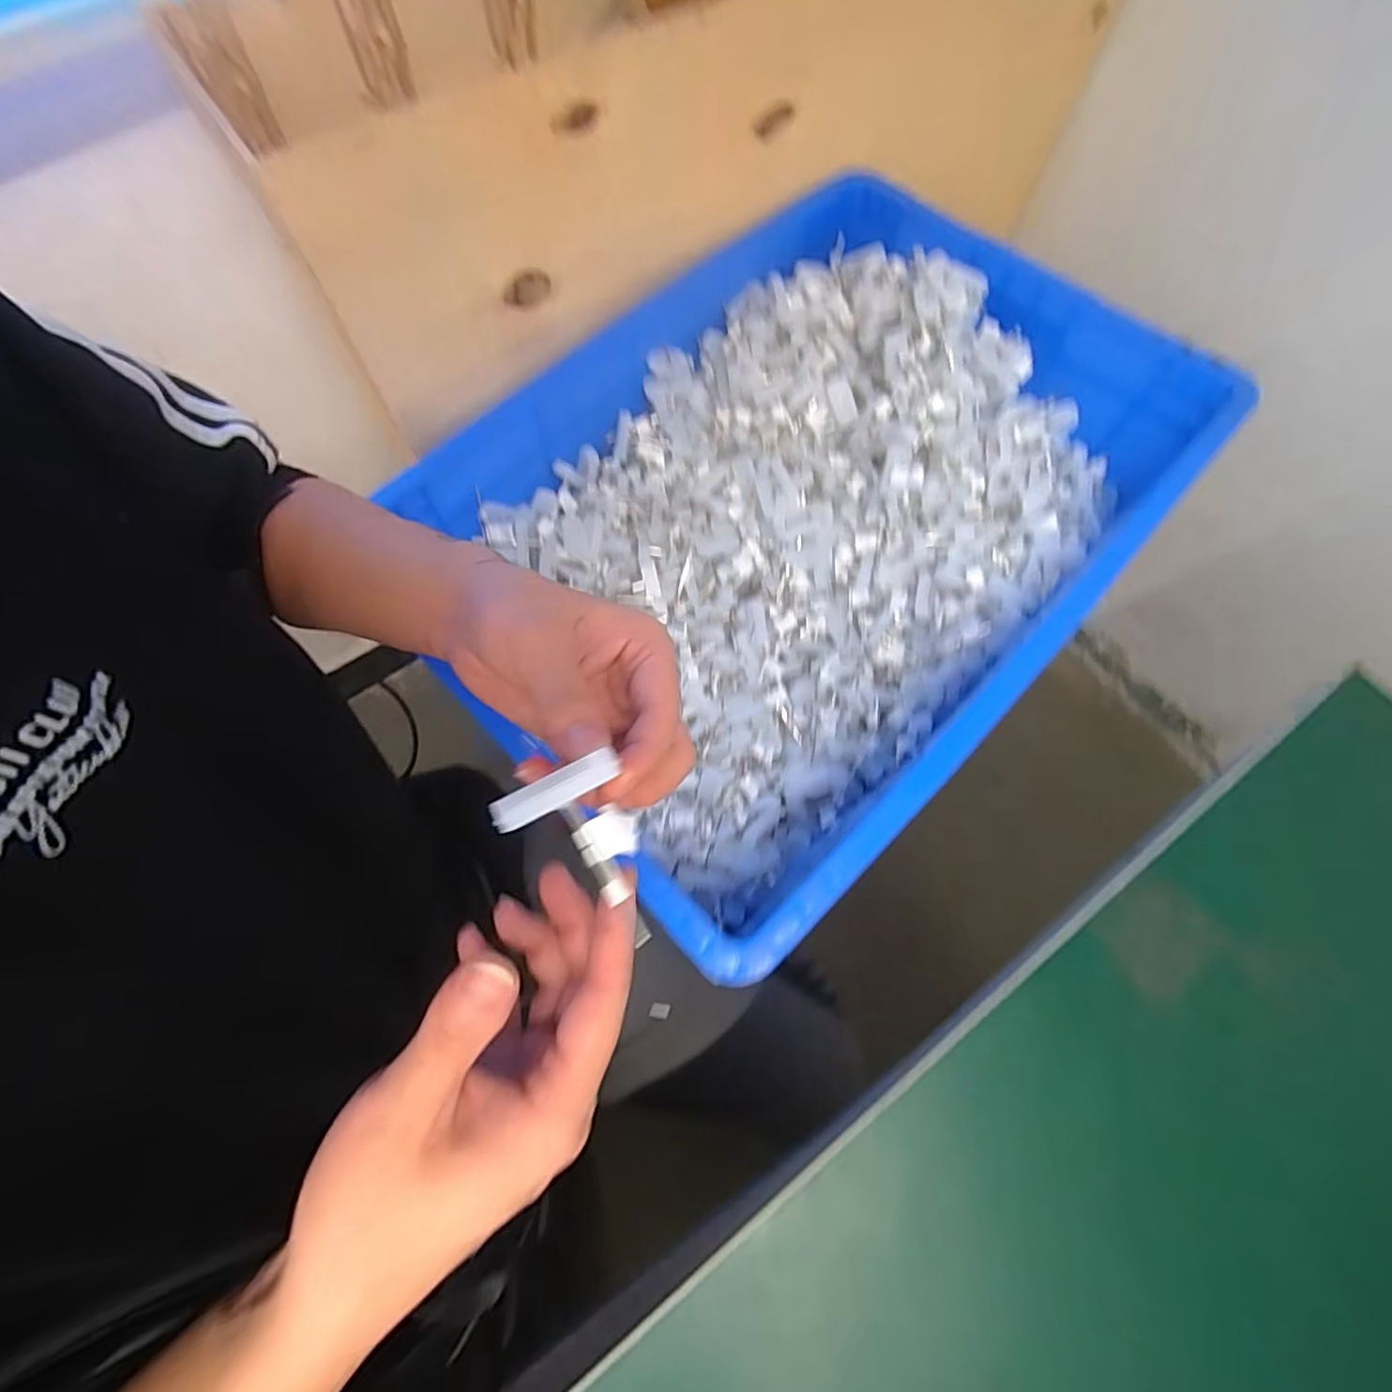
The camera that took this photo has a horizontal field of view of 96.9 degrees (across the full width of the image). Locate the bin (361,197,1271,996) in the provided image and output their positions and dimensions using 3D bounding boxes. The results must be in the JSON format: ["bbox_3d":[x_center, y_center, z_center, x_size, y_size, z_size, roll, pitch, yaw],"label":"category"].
[{"bbox_3d":[0.086,-0.144,0.541,0.571,0.192,0.424,-43,76,-15],"label":"bin"}]

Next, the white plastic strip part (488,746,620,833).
[{"bbox_3d":[-0.046,0.031,0.200,0.042,0.010,0.010,-28,73,0],"label":"white plastic strip part"}]

